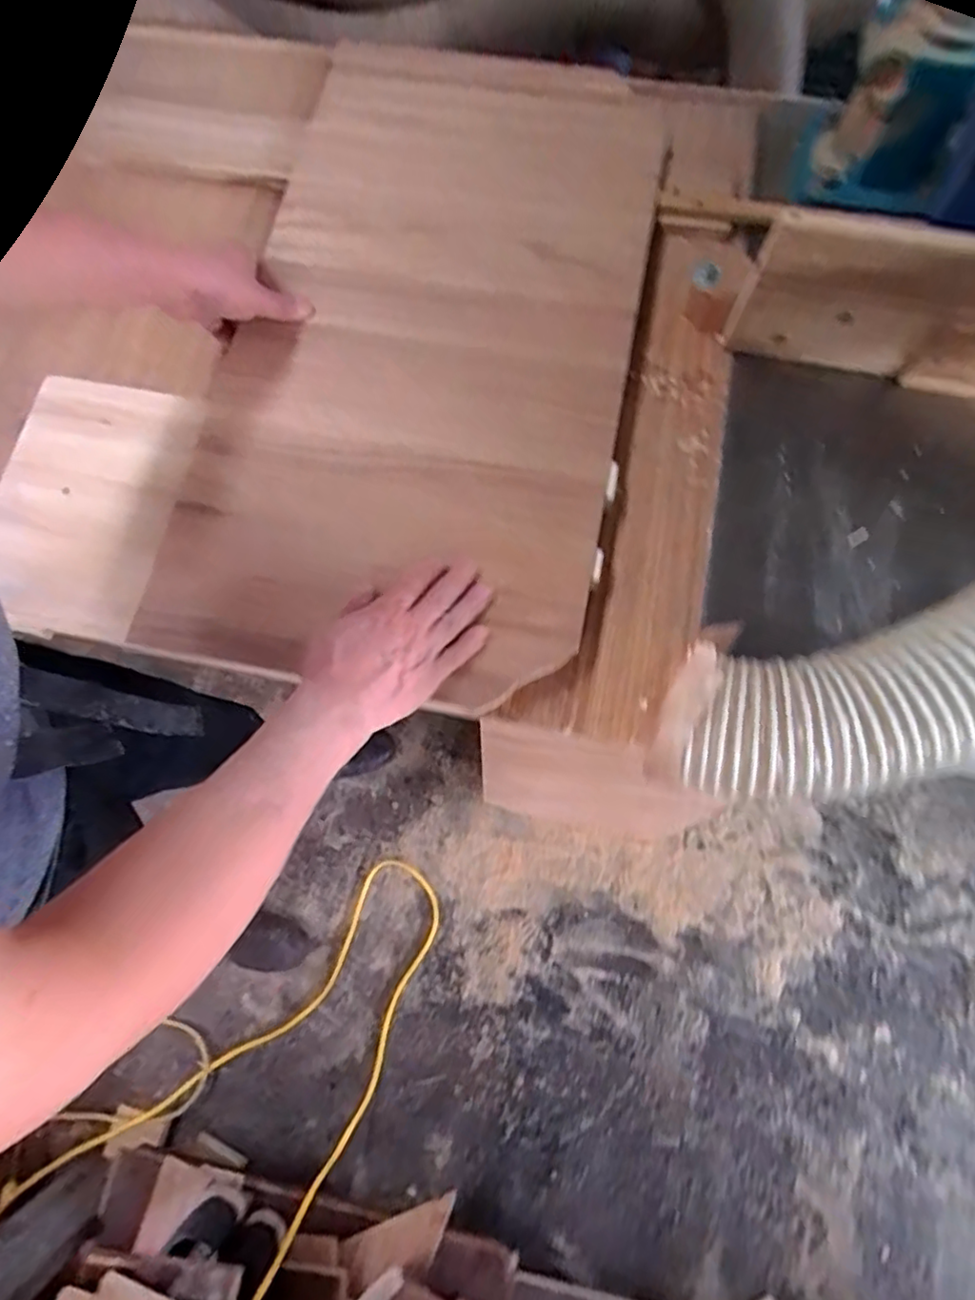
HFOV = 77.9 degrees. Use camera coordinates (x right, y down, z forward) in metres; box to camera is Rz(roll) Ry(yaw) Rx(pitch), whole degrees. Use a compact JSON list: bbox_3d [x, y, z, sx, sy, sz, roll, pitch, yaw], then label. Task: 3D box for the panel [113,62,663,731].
[{"bbox_3d":[-0.059,-0.297,0.578,0.376,0.032,0.670,11,76,3],"label":"panel"}]

